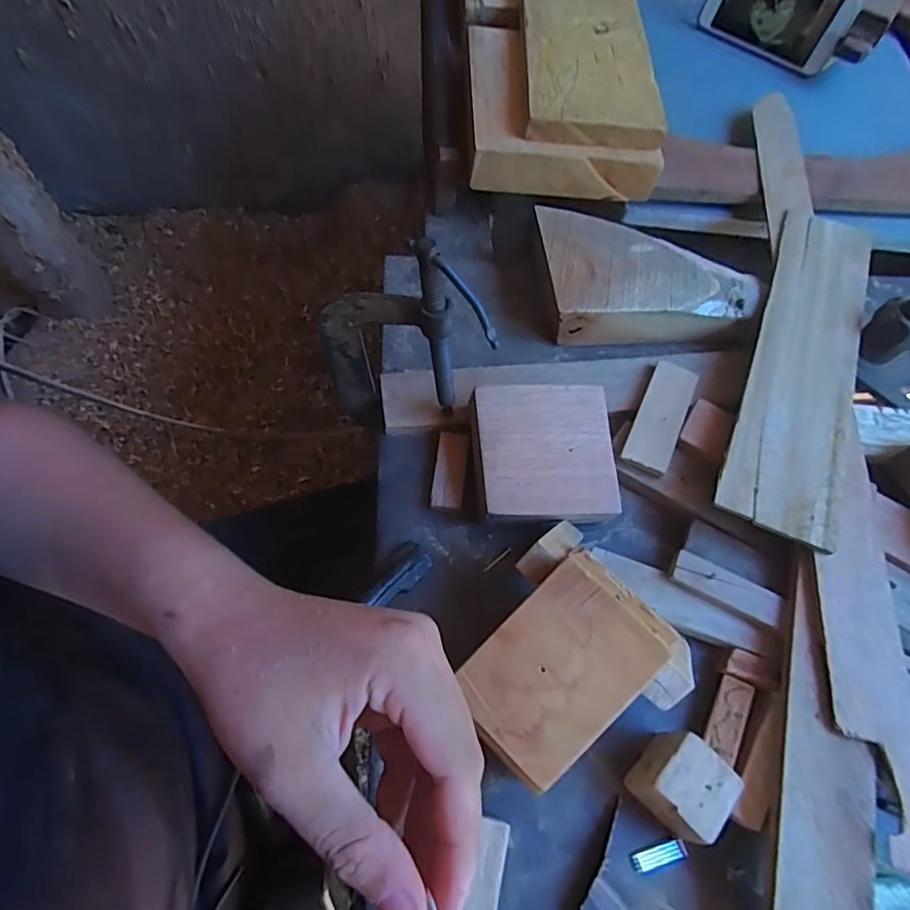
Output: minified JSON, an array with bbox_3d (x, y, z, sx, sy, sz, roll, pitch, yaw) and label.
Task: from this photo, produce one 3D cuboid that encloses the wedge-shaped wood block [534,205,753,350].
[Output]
[{"bbox_3d":[0.152,-0.148,0.452,0.179,0.040,0.111,-4,67,-5],"label":"wedge-shaped wood block"}]

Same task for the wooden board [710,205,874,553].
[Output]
[{"bbox_3d":[0.262,-0.077,0.412,0.073,0.005,0.313,24,62,8],"label":"wooden board"}]

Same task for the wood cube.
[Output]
[{"bbox_3d":[0.121,0.175,0.297,0.041,0.039,0.041,-40,74,-18],"label":"wood cube"}]

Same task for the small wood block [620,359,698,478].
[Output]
[{"bbox_3d":[0.149,-0.030,0.402,0.033,0.012,0.097,25,68,8],"label":"small wood block"}]

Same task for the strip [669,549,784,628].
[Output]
[{"bbox_3d":[0.167,0.081,0.342,0.068,0.004,0.021,26,68,8],"label":"strip"}]

